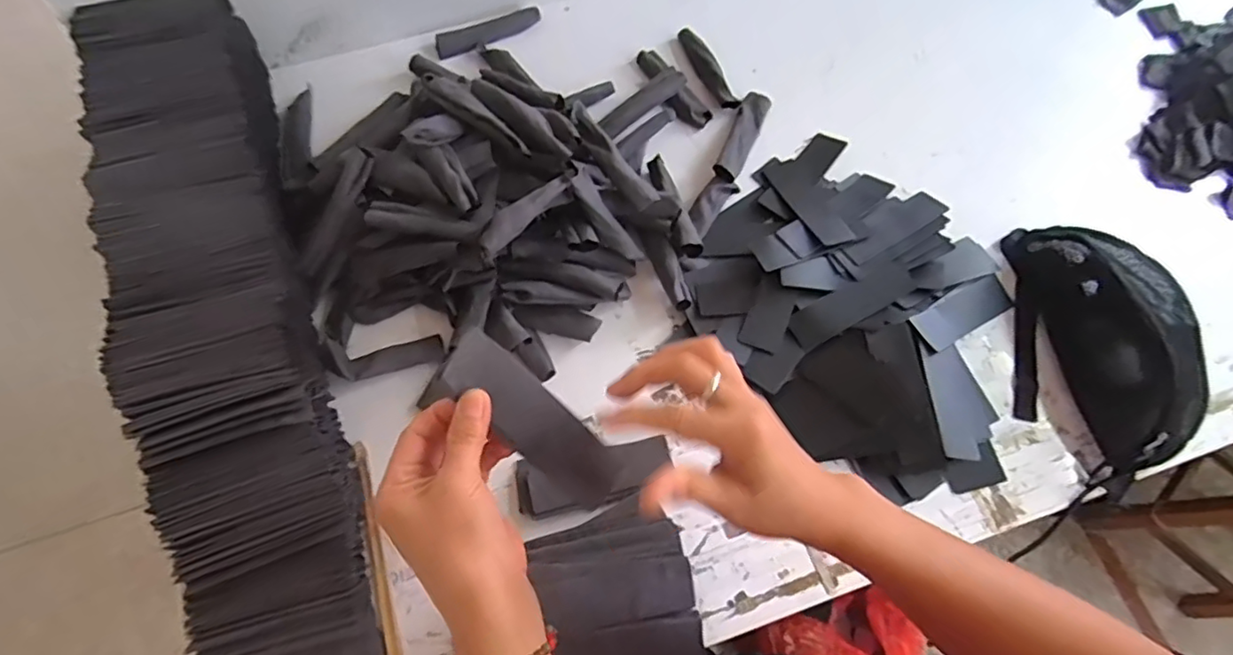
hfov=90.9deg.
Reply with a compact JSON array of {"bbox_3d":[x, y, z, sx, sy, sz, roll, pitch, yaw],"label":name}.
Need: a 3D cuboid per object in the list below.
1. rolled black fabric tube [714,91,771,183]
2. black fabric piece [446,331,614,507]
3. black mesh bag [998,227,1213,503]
[{"bbox_3d":[0.165,-0.254,0.795,0.037,0.024,0.149,20,71,7],"label":"rolled black fabric tube"},{"bbox_3d":[-0.052,0.063,0.399,0.042,0.009,0.143,-45,109,-15],"label":"black fabric piece"},{"bbox_3d":[0.542,0.021,0.672,0.155,0.080,0.302,7,69,2],"label":"black mesh bag"}]

